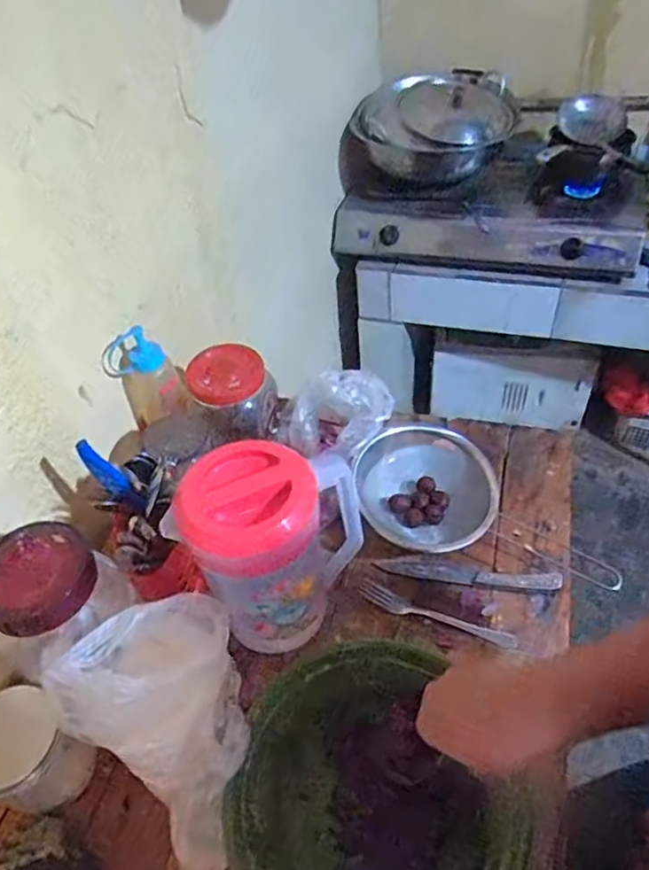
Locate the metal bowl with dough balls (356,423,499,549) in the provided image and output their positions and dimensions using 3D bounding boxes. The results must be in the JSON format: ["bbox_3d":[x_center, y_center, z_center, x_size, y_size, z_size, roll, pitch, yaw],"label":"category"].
[{"bbox_3d":[0.122,0.076,0.742,0.159,0.093,0.168,-4,46,4],"label":"metal bowl with dough balls"}]

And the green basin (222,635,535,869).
[{"bbox_3d":[0.037,0.303,0.512,0.206,0.107,0.240,4,47,11],"label":"green basin"}]

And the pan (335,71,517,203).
[{"bbox_3d":[0.262,-0.783,1.551,0.359,0.218,0.390,20,52,24],"label":"pan"}]

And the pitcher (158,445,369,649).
[{"bbox_3d":[-0.054,0.107,0.606,0.113,0.191,0.146,24,54,27],"label":"pitcher"}]

